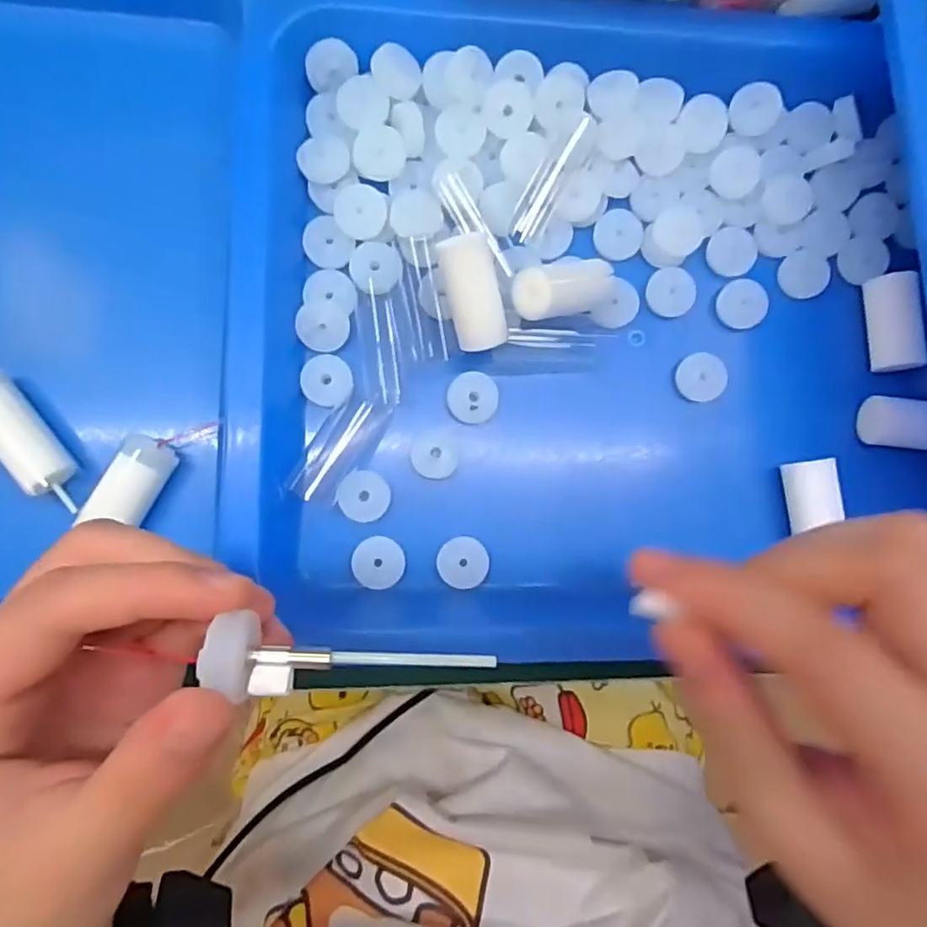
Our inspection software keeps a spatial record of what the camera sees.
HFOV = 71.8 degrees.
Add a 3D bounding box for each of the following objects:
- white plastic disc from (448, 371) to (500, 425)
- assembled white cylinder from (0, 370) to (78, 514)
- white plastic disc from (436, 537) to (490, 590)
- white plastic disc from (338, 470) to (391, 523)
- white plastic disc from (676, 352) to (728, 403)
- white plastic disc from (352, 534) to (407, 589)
[{"bbox_3d":[0.004,-0.027,0.265,0.021,0.004,0.021,0,87,-6],"label":"white plastic disc"},{"bbox_3d":[-0.168,-0.009,0.241,0.018,0.015,0.058,-37,91,-7],"label":"assembled white cylinder"},{"bbox_3d":[0.000,0.041,0.264,0.021,0.008,0.021,0,87,-6],"label":"white plastic disc"},{"bbox_3d":[-0.040,0.013,0.260,0.020,0.004,0.020,5,86,-5],"label":"white plastic disc"},{"bbox_3d":[0.104,-0.038,0.279,0.020,0.005,0.021,0,87,-6],"label":"white plastic disc"},{"bbox_3d":[-0.034,0.040,0.259,0.020,0.005,0.021,0,87,-6],"label":"white plastic disc"}]

